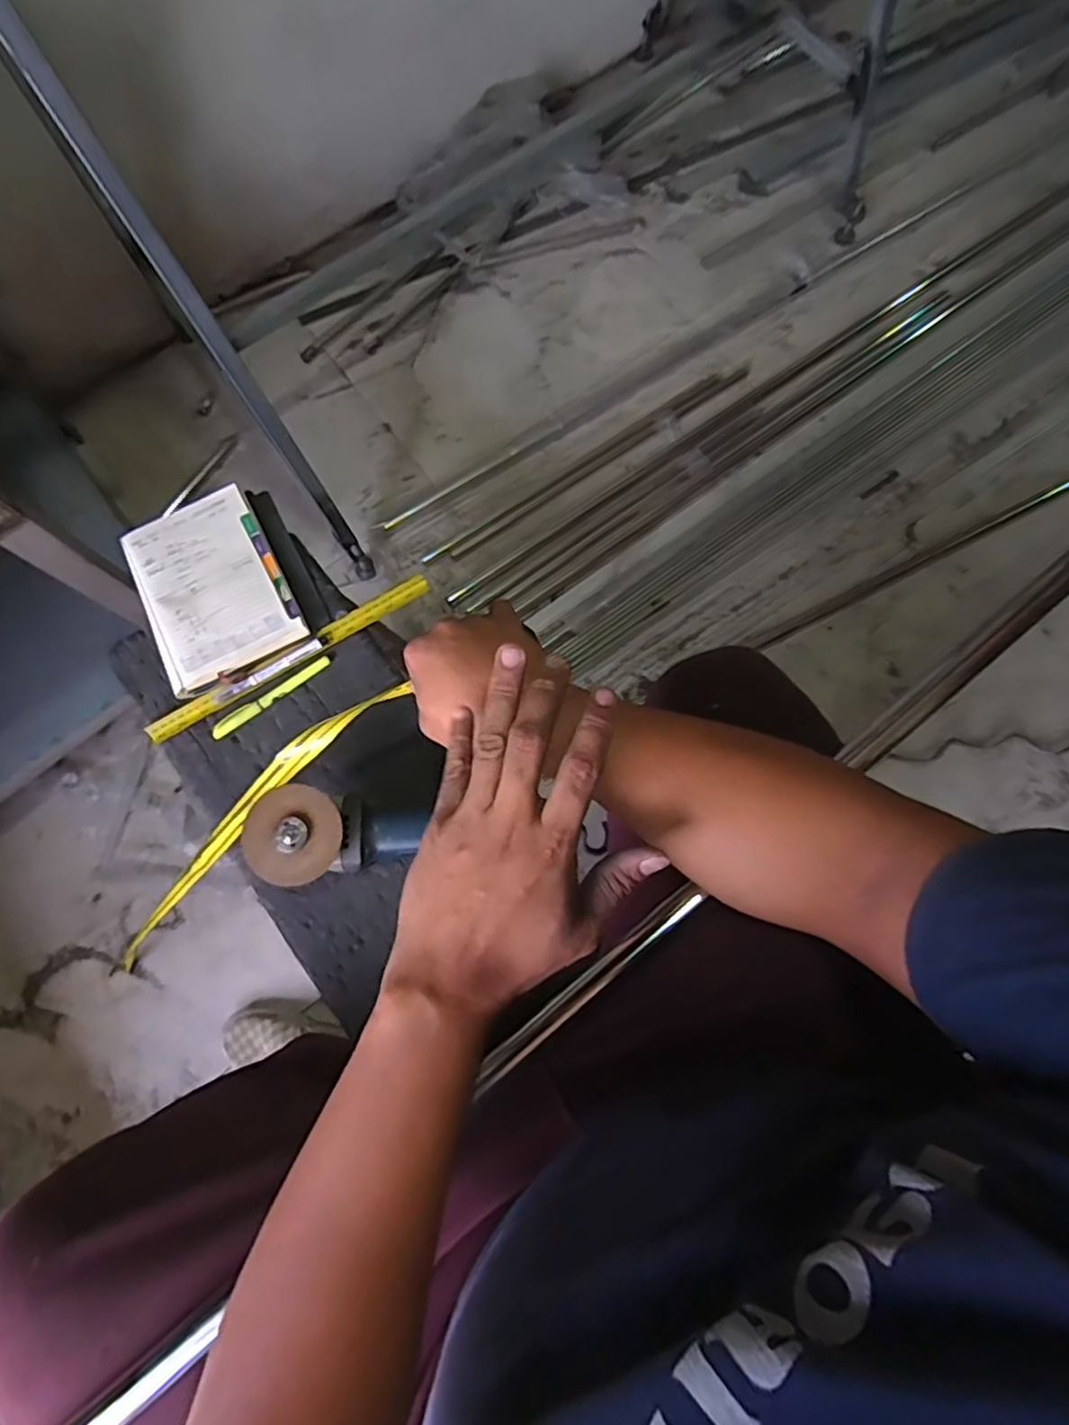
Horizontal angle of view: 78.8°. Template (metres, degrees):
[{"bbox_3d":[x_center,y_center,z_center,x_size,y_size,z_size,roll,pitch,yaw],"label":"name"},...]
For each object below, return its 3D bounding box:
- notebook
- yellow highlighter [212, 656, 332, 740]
[{"bbox_3d":[-0.348,-0.144,0.727,0.175,0.039,0.212,-27,79,-4],"label":"notebook"},{"bbox_3d":[-0.284,-0.018,0.705,0.142,0.015,0.017,-37,80,-6],"label":"yellow highlighter"}]

